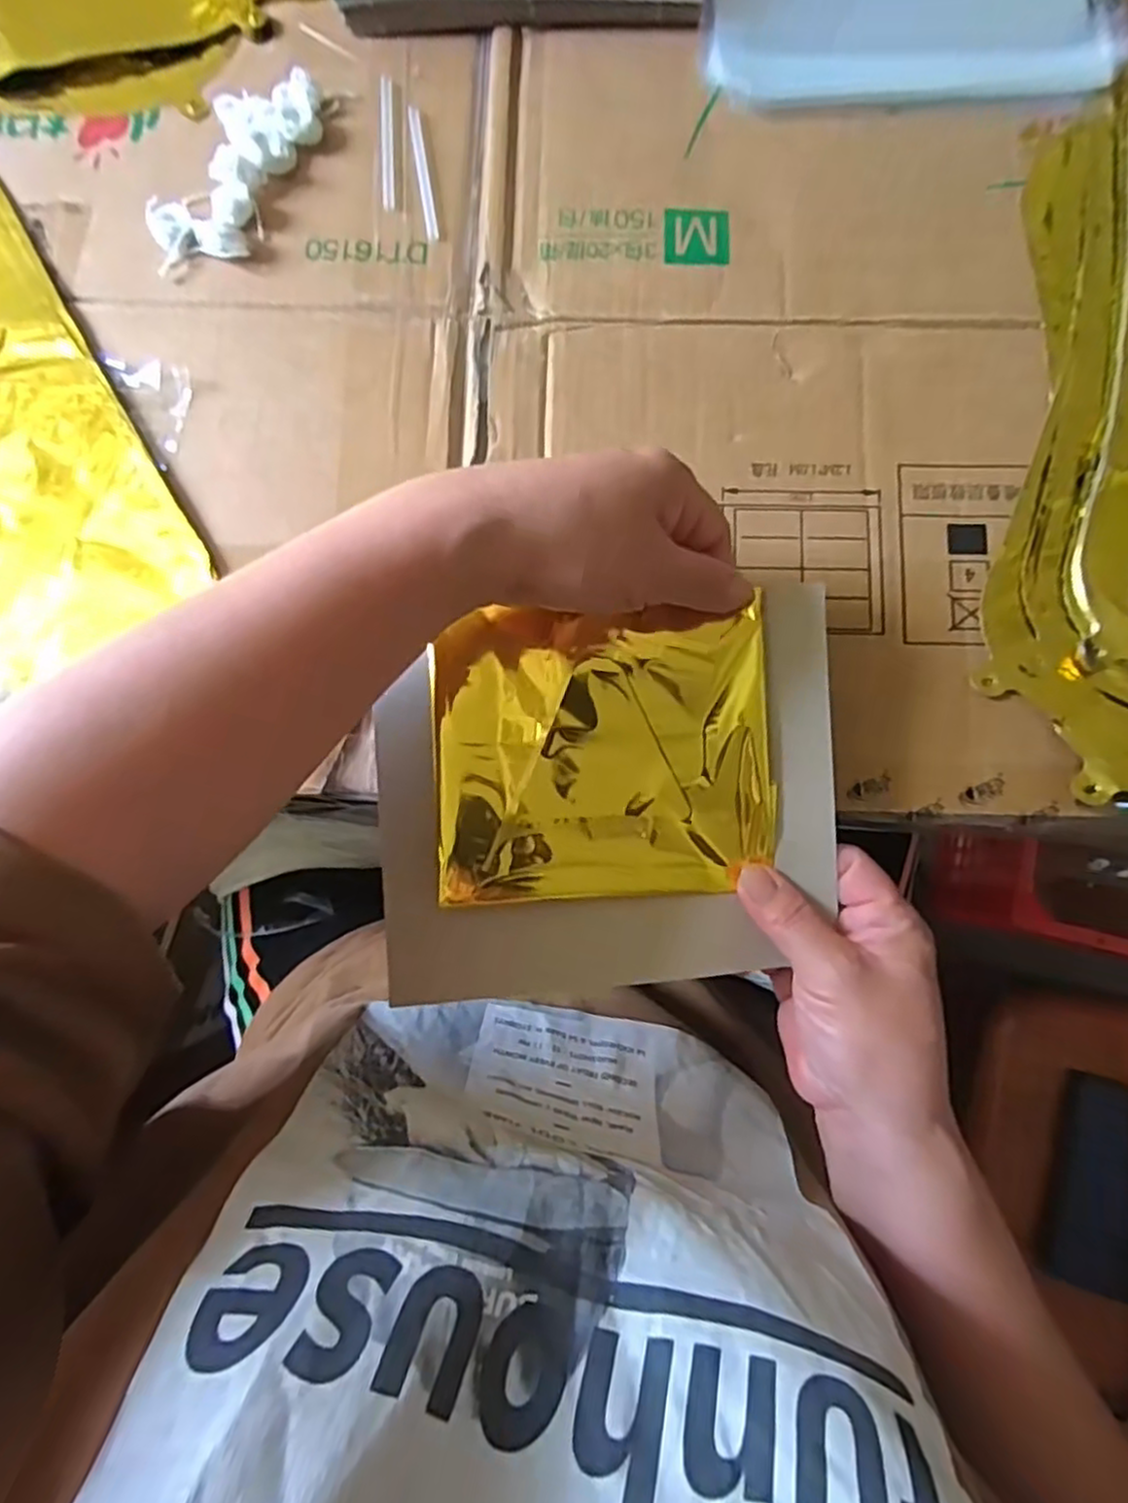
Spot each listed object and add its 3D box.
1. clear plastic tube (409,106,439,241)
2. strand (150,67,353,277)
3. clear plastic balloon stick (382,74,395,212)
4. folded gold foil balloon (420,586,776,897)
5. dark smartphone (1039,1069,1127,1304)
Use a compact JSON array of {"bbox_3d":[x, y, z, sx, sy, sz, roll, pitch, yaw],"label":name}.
[{"bbox_3d":[-0.075,-0.309,0.375,0.007,0.004,0.081,-9,80,-1],"label":"clear plastic tube"},{"bbox_3d":[-0.170,-0.305,0.369,0.056,0.013,0.125,22,81,5],"label":"strand"},{"bbox_3d":[-0.094,-0.327,0.378,0.007,0.004,0.086,-3,80,0],"label":"clear plastic balloon stick"},{"bbox_3d":[0.018,0.001,0.300,0.139,0.016,0.118,-4,92,-4],"label":"folded gold foil balloon"},{"bbox_3d":[0.462,0.370,0.604,0.085,0.013,0.167,16,82,4],"label":"dark smartphone"}]

